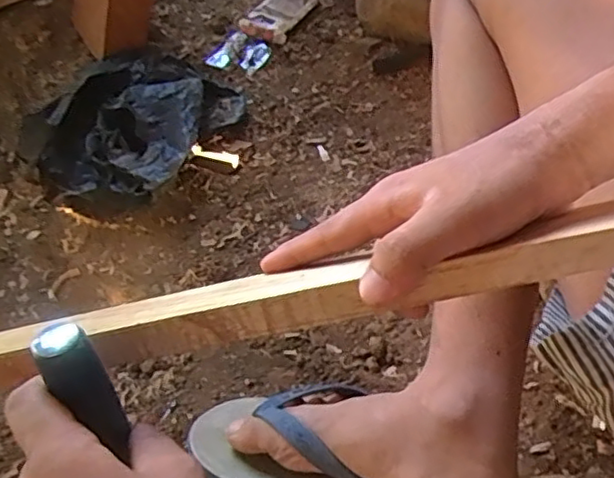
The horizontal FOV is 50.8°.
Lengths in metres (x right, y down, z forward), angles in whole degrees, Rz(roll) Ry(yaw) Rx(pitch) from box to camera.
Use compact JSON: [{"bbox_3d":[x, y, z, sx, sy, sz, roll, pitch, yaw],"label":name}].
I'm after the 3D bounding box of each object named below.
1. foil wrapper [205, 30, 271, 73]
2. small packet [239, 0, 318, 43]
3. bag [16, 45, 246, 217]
[{"bbox_3d":[-0.089,-0.256,0.888,0.079,0.009,0.069,25,53,20],"label":"foil wrapper"},{"bbox_3d":[-0.041,-0.324,0.930,0.069,0.023,0.117,22,52,18],"label":"small packet"},{"bbox_3d":[-0.216,-0.151,0.780,0.223,0.057,0.258,23,52,19],"label":"bag"}]

